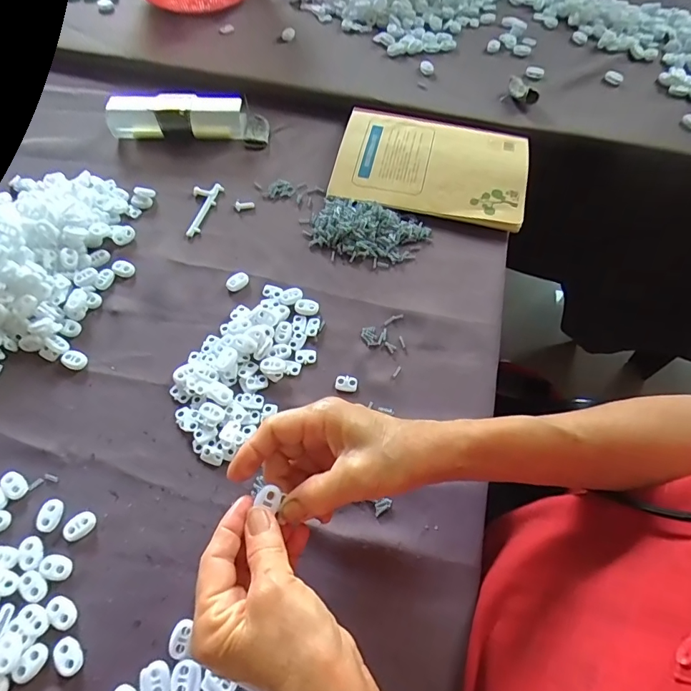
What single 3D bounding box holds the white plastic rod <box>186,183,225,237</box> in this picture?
[{"bbox_3d":[-0.156,-0.147,0.486,0.027,0.006,0.073,14,62,8],"label":"white plastic rod"}]

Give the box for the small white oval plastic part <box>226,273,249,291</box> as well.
[{"bbox_3d":[-0.104,-0.061,0.439,0.022,0.009,0.012,-38,67,-18],"label":"small white oval plastic part"}]

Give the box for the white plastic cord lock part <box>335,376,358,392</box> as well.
[{"bbox_3d":[0.001,0.032,0.397,0.019,0.004,0.013,11,62,7],"label":"white plastic cord lock part"}]

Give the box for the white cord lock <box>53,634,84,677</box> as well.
[{"bbox_3d":[-0.181,0.202,0.297,0.014,0.004,0.023,-36,67,-18],"label":"white cord lock"}]

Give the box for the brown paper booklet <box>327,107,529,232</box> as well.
[{"bbox_3d":[0.096,-0.206,0.507,0.204,0.015,0.141,12,65,6],"label":"brown paper booklet"}]

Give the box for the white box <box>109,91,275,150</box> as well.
[{"bbox_3d":[-0.181,-0.266,0.531,0.181,0.036,0.053,5,61,3],"label":"white box"}]

